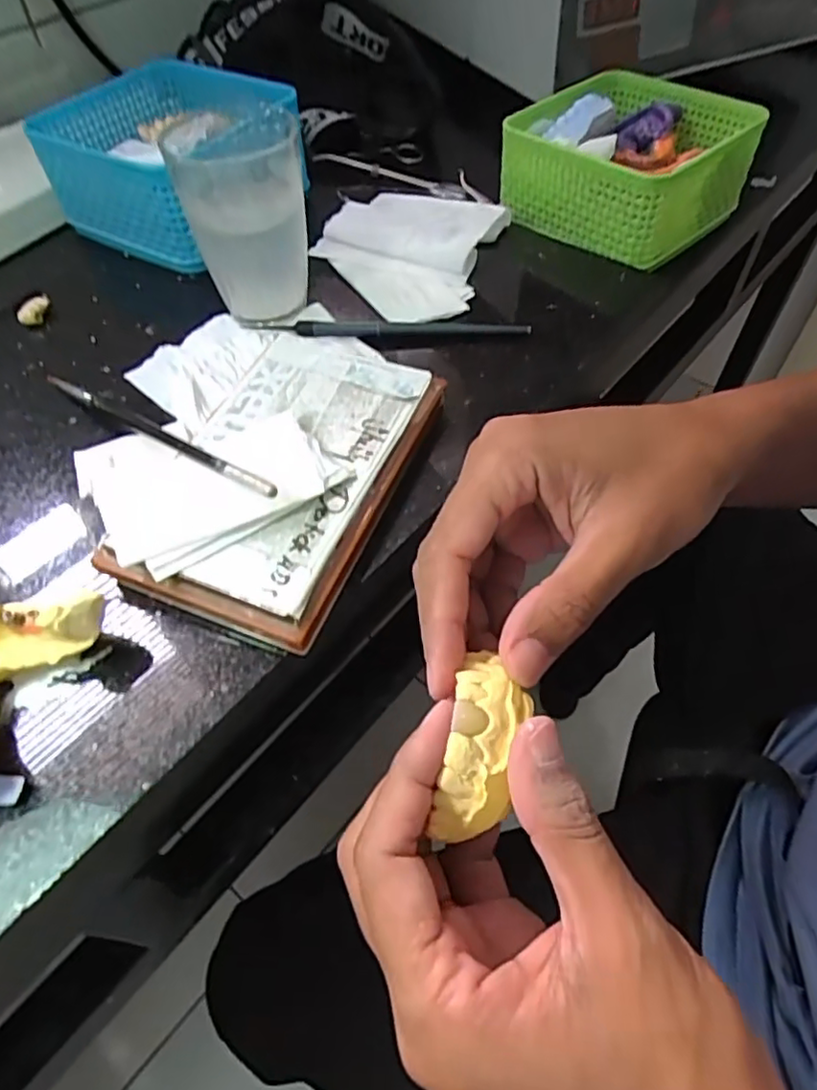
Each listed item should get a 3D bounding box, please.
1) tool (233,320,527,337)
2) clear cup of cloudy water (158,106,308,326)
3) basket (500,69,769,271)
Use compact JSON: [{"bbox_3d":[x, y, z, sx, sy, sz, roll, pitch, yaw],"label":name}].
[{"bbox_3d":[-0.014,-0.121,0.356,0.160,0.005,0.014,1,55,3],"label":"tool"},{"bbox_3d":[-0.088,-0.176,0.343,0.061,0.087,0.073,-18,56,-11],"label":"clear cup of cloudy water"},{"bbox_3d":[0.147,-0.262,0.432,0.138,0.057,0.135,-39,62,-23],"label":"basket"}]

